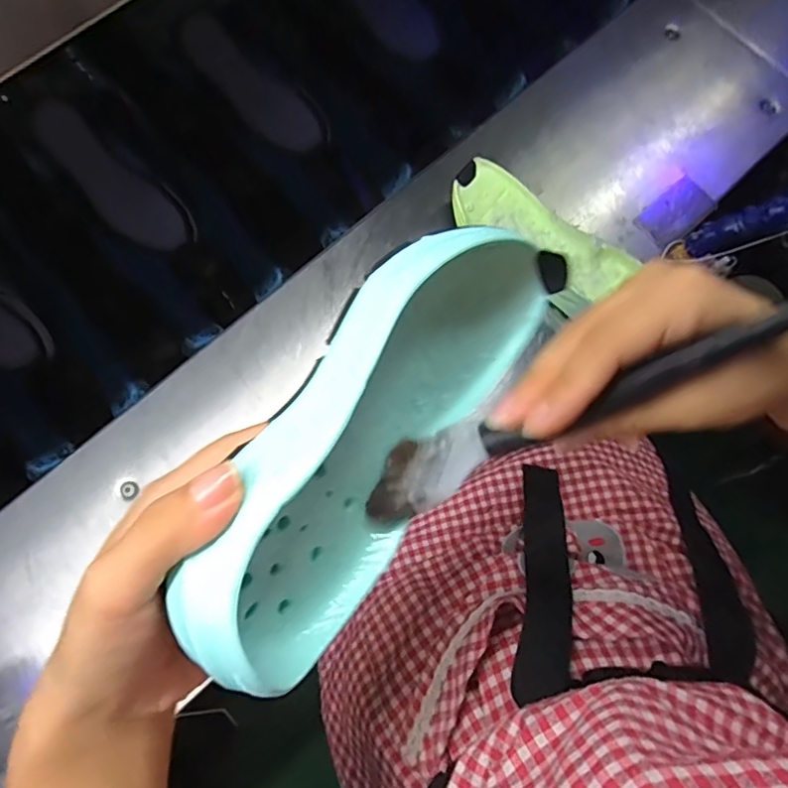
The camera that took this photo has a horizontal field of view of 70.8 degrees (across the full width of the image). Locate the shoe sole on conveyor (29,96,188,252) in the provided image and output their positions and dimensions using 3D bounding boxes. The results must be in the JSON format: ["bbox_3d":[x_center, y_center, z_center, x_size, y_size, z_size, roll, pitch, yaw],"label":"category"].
[{"bbox_3d":[-0.299,-0.226,0.588,0.059,0.009,0.179,-47,106,-11],"label":"shoe sole on conveyor"}]

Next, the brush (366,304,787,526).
[{"bbox_3d":[0.073,0.002,0.209,0.185,0.023,0.027,-27,75,16],"label":"brush"}]

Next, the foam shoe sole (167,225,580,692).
[{"bbox_3d":[-0.002,0.005,0.227,0.048,0.091,0.216,17,57,36],"label":"foam shoe sole"}]

